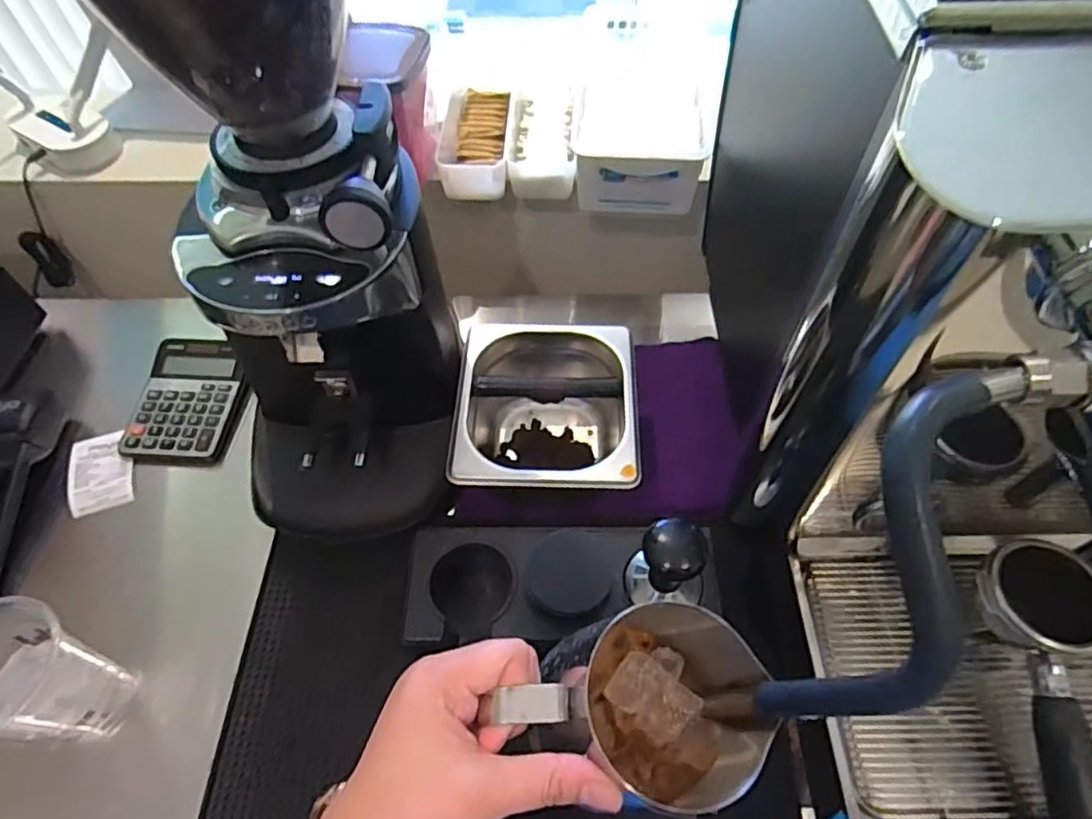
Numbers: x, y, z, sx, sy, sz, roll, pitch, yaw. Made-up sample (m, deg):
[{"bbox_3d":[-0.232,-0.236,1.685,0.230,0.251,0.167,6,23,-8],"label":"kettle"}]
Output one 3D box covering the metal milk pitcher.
[{"bbox_3d":[0.045,0.134,0.312,0.121,0.089,0.097,4,57,4],"label":"metal milk pitcher"}]

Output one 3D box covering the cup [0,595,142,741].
[{"bbox_3d":[-0.374,0.198,0.457,0.080,0.118,0.088,-1,56,1],"label":"cup"}]

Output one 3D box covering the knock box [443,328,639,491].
[{"bbox_3d":[0.001,0.016,0.601,0.157,0.103,0.165,1,56,2],"label":"knock box"}]

